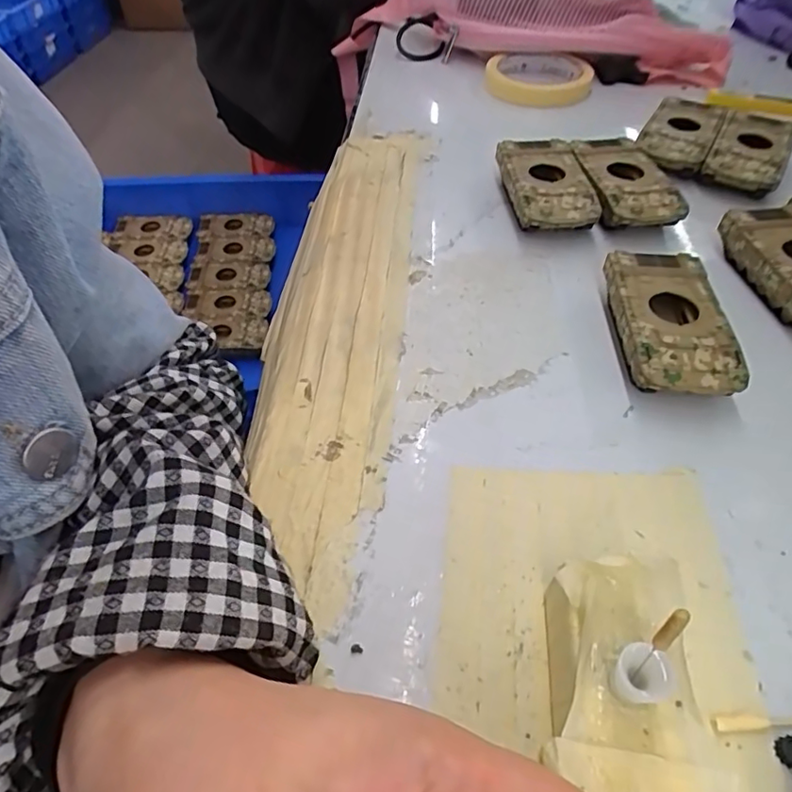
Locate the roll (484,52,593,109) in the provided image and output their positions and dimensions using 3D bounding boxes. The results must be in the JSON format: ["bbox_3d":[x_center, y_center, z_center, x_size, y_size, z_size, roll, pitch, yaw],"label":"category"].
[{"bbox_3d":[0.129,-0.288,0.502,0.090,0.024,0.088,4,49,3],"label":"roll"}]

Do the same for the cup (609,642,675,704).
[{"bbox_3d":[0.068,0.078,0.153,0.015,0.016,0.014,0,49,0],"label":"cup"}]

